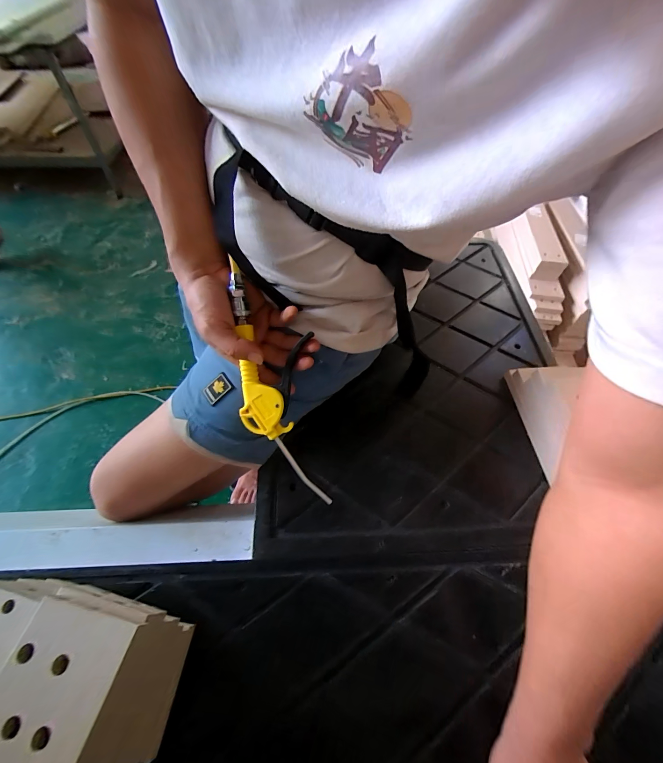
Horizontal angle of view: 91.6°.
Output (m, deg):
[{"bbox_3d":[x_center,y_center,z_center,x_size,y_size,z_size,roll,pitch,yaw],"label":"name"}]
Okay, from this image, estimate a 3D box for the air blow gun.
[{"bbox_3d":[-0.063,0.003,0.363,0.089,0.034,0.277,-17,93,-14],"label":"air blow gun"}]

